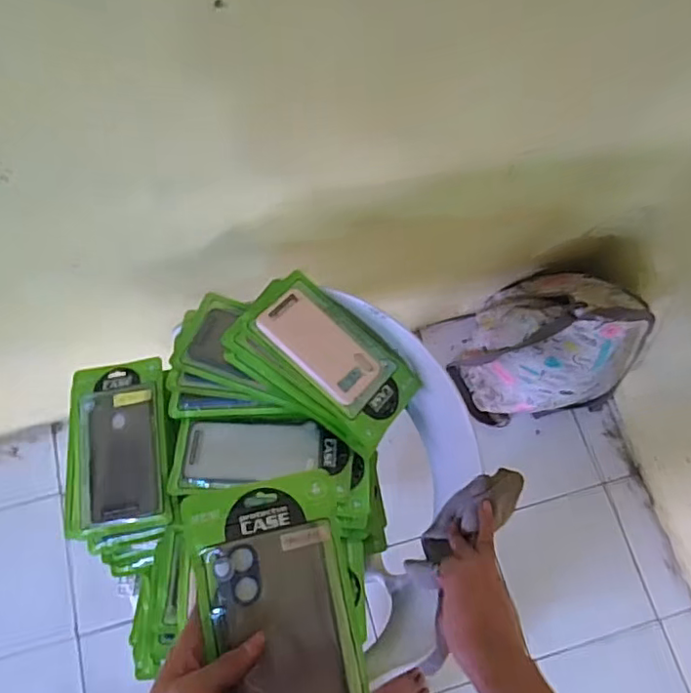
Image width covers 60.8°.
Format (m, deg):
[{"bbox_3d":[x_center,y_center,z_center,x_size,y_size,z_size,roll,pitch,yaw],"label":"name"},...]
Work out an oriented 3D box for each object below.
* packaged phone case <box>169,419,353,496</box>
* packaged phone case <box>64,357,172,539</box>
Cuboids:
[{"bbox_3d":[-0.099,0.131,0.706,0.210,0.020,0.089,1,71,-2],"label":"packaged phone case"},{"bbox_3d":[-0.281,0.118,0.721,0.125,0.024,0.213,-9,65,-4],"label":"packaged phone case"}]

